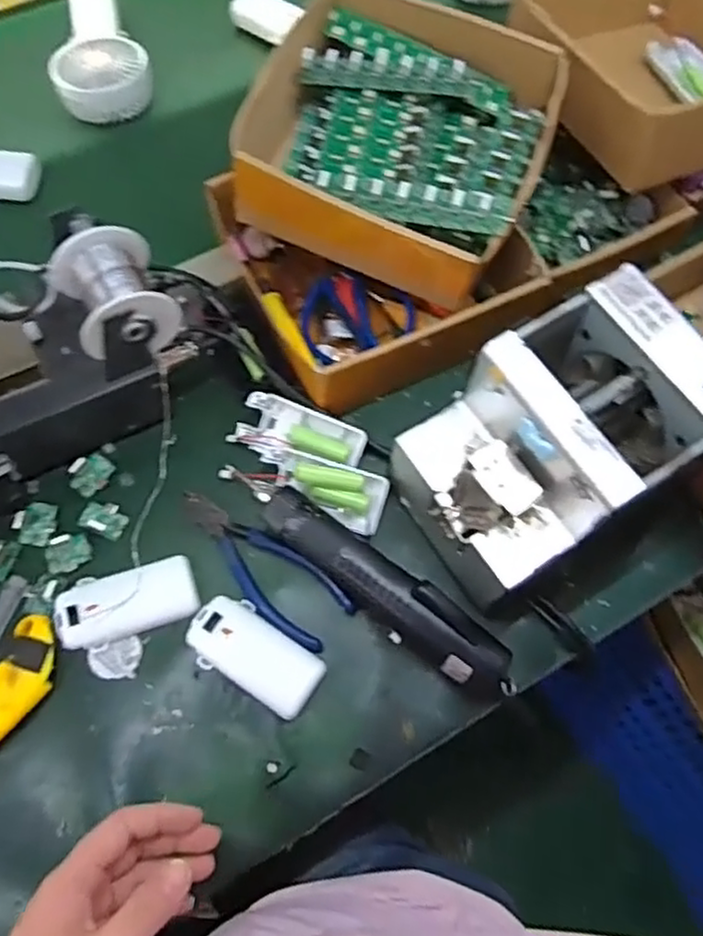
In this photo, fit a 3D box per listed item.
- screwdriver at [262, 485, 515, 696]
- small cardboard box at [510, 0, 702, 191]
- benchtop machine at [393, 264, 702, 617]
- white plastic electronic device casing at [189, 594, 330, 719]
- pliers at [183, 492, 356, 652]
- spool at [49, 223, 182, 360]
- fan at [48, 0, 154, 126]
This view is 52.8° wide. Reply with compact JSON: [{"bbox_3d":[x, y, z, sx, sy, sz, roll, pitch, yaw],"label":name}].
[{"bbox_3d":[0.025,0.083,0.490,0.198,0.044,0.045,37,70,14],"label":"screwdriver"},{"bbox_3d":[0.249,-0.347,0.594,0.192,0.083,0.206,-22,68,-11],"label":"small cardboard box"},{"bbox_3d":[0.135,-0.012,0.476,0.171,0.148,0.121,-30,70,-14],"label":"benchtop machine"},{"bbox_3d":[-0.066,0.127,0.484,0.094,0.011,0.049,28,68,10],"label":"white plastic electronic device casing"},{"bbox_3d":[-0.068,0.070,0.509,0.145,0.010,0.052,37,70,14],"label":"pliers"},{"bbox_3d":[-0.157,-0.113,0.480,0.064,0.063,0.080,-25,69,-13],"label":"spool"},{"bbox_3d":[-0.256,-0.422,0.712,0.088,0.046,0.173,-15,67,-9],"label":"fan"}]

